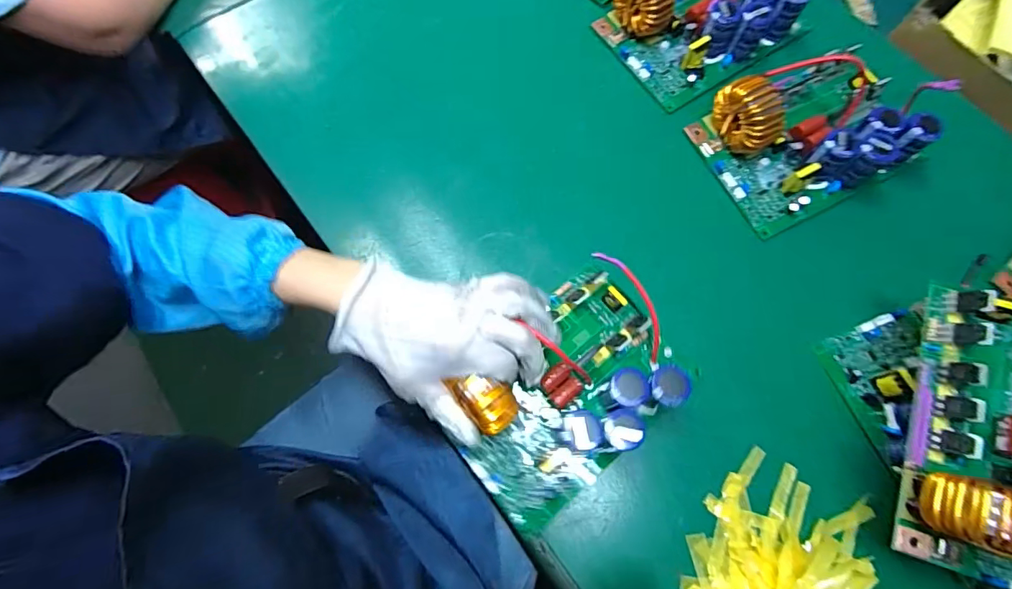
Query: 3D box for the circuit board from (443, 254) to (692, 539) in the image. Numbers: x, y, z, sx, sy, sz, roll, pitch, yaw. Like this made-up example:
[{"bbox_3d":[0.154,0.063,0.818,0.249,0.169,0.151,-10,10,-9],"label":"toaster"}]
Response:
[{"bbox_3d":[0.053,0.072,0.385,0.202,0.085,0.141,-36,74,-12],"label":"circuit board"}]

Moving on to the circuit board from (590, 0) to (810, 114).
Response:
[{"bbox_3d":[0.207,-0.300,0.497,0.188,0.077,0.141,-34,76,-9],"label":"circuit board"}]

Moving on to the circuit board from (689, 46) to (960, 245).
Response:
[{"bbox_3d":[0.293,-0.158,0.451,0.186,0.076,0.133,-27,75,-7],"label":"circuit board"}]

